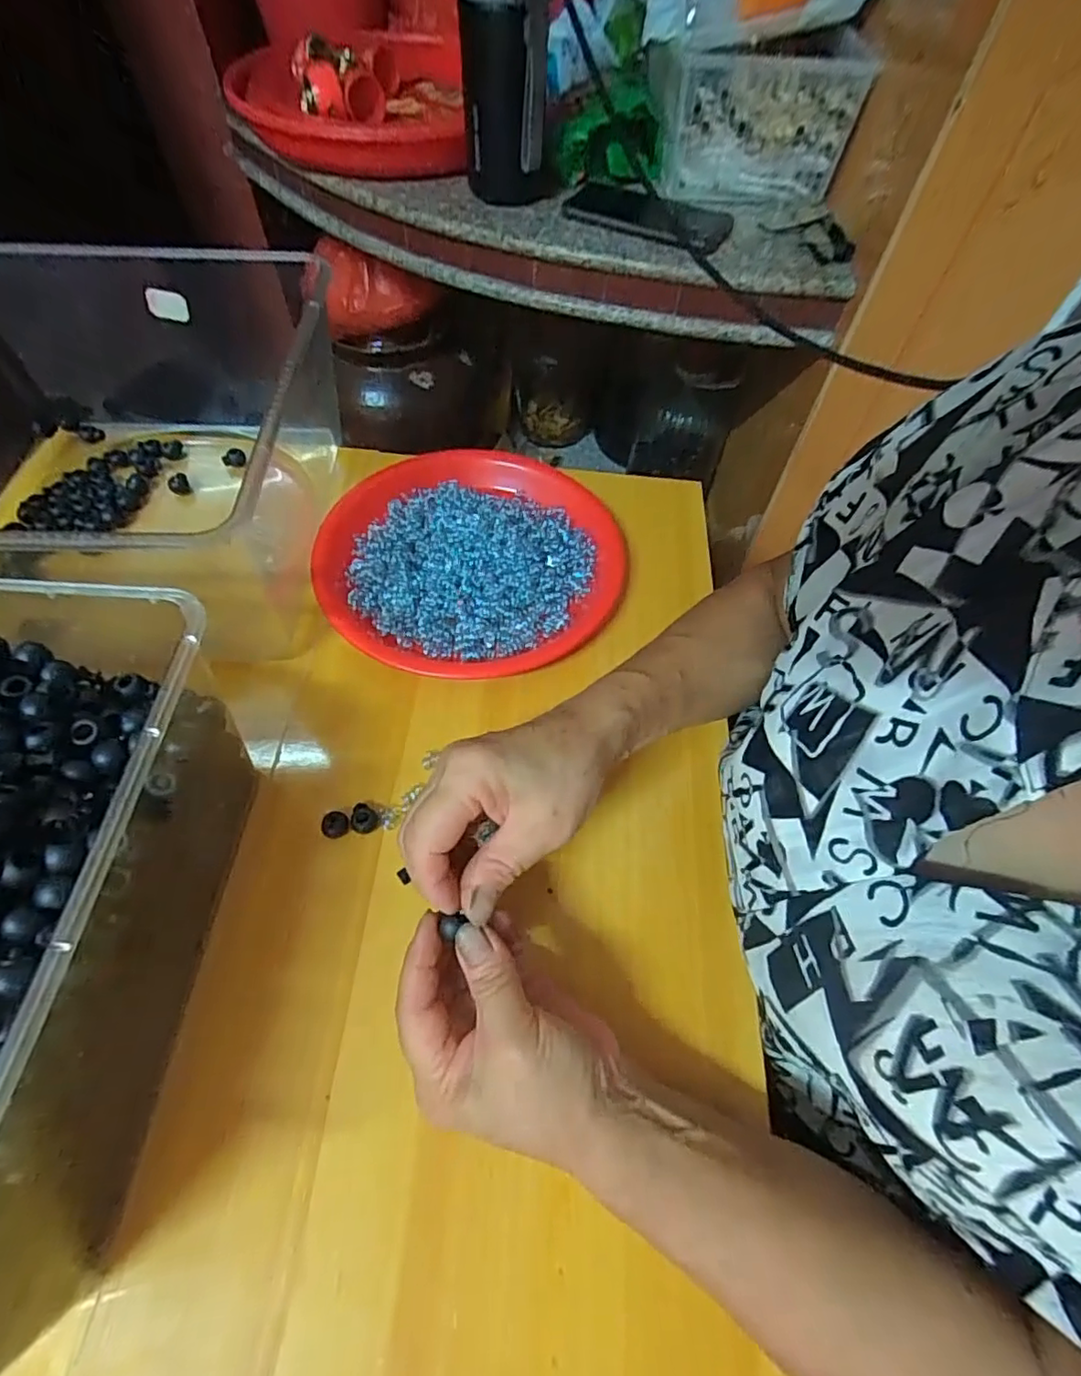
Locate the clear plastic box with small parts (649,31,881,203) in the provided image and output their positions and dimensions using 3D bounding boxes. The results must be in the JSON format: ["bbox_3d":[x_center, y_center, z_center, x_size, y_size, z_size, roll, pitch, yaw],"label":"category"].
[{"bbox_3d":[0.221,-0.601,0.628,0.201,0.106,0.087,2,61,-2],"label":"clear plastic box with small parts"}]

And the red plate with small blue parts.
[{"bbox_3d":[-0.051,-0.105,0.460,0.227,0.018,0.233,1,59,-2],"label":"red plate with small blue parts"}]

